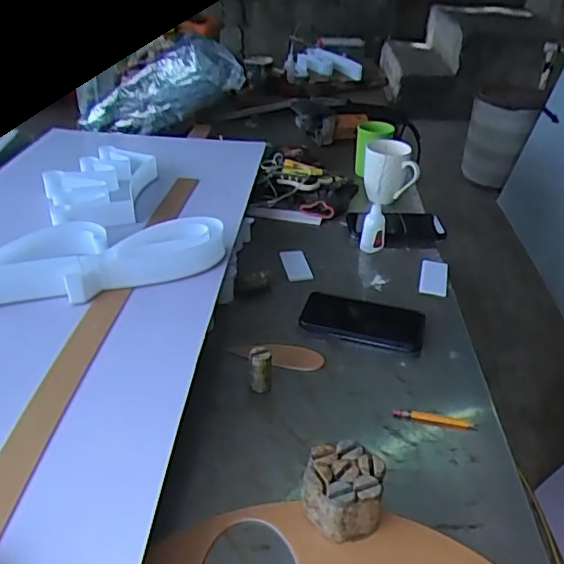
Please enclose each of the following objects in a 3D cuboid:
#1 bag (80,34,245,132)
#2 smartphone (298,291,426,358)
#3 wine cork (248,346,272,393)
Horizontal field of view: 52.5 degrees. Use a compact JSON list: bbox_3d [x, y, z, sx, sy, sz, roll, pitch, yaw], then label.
[{"bbox_3d":[-0.264,-0.401,1.217,0.364,0.141,0.075,-21,31,13],"label":"bag"},{"bbox_3d":[0.109,0.053,0.775,0.161,0.013,0.091,10,34,11],"label":"smartphone"},{"bbox_3d":[-0.025,0.101,0.660,0.025,0.059,0.019,3,34,0],"label":"wine cork"}]

